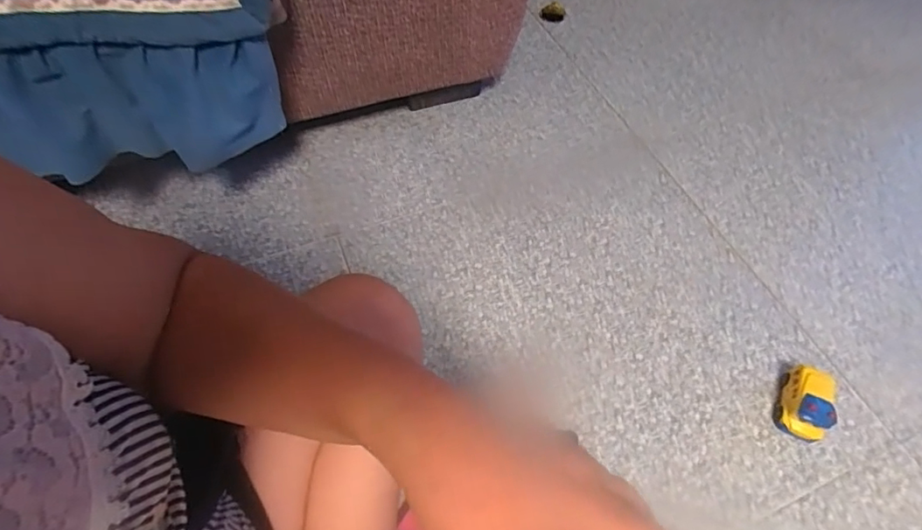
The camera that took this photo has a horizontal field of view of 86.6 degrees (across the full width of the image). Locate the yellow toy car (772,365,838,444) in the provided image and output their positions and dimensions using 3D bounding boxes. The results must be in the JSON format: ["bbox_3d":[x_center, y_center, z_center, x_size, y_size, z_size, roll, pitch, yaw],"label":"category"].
[{"bbox_3d":[0.464,0.183,0.653,0.060,0.056,0.089,24,58,12],"label":"yellow toy car"}]

